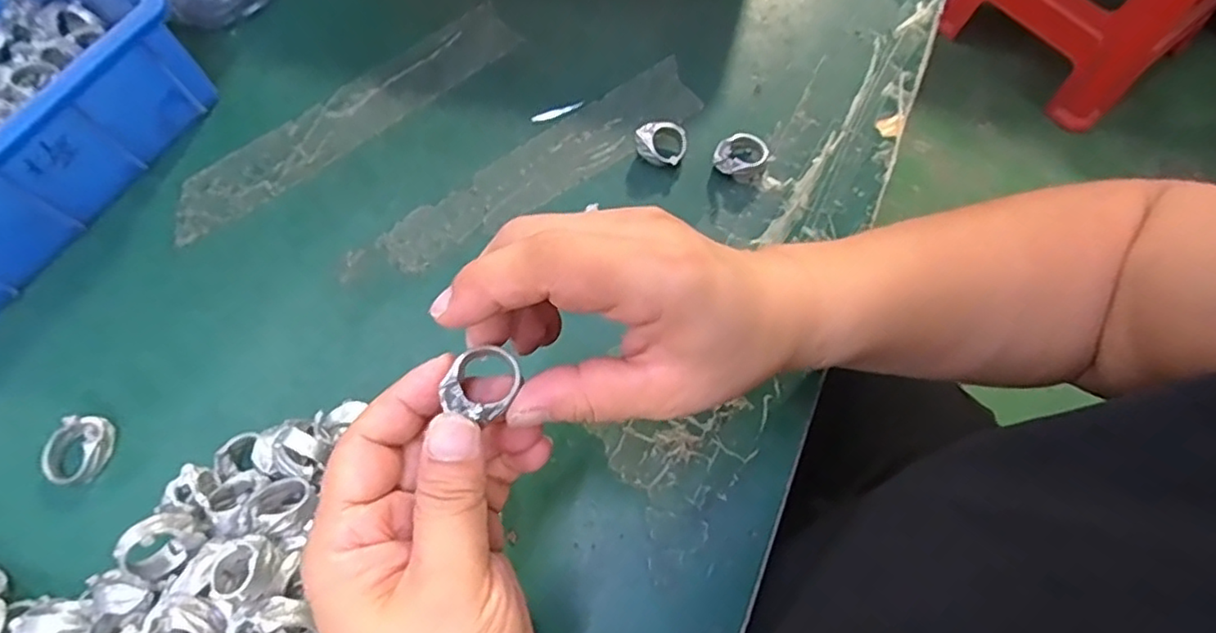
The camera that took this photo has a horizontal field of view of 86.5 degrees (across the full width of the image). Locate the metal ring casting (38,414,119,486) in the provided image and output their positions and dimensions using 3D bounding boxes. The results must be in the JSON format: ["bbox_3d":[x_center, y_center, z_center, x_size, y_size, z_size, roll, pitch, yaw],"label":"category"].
[{"bbox_3d":[-0.258,0.064,0.311,0.026,0.023,0.033,8,69,4],"label":"metal ring casting"}]

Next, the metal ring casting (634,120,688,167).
[{"bbox_3d":[0.030,-0.096,0.363,0.029,0.017,0.023,3,69,2],"label":"metal ring casting"}]

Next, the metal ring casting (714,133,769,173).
[{"bbox_3d":[0.074,-0.090,0.362,0.024,0.014,0.028,40,75,15],"label":"metal ring casting"}]

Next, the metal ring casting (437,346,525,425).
[{"bbox_3d":[-0.040,0.021,0.210,0.021,0.011,0.025,22,71,9],"label":"metal ring casting"}]

